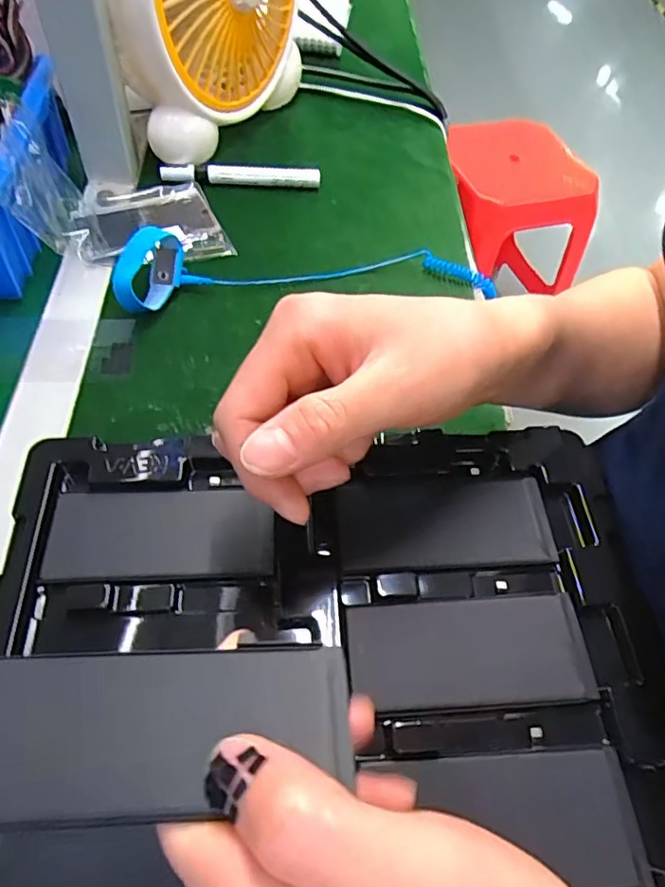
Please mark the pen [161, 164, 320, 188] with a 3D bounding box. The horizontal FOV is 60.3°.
[{"bbox_3d":[-0.083,-0.245,0.520,0.142,0.013,0.013,-1,56,-6],"label":"pen"}]

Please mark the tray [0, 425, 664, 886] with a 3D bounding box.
[{"bbox_3d":[-0.003,0.086,0.231,0.267,0.017,0.215,-1,56,-6],"label":"tray"}]

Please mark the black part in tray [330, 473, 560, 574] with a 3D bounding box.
[{"bbox_3d":[0.051,0.035,0.270,0.100,0.004,0.046,-1,56,-6],"label":"black part in tray"}]

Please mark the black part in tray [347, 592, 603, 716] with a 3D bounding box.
[{"bbox_3d":[0.056,0.085,0.237,0.098,0.004,0.042,-1,56,-6],"label":"black part in tray"}]

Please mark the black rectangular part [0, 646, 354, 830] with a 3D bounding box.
[{"bbox_3d":[-0.045,0.074,0.149,0.098,0.004,0.043,1,37,-7],"label":"black rectangular part"}]

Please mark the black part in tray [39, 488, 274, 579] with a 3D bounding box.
[{"bbox_3d":[-0.077,0.040,0.260,0.098,0.004,0.041,-1,56,-6],"label":"black part in tray"}]

